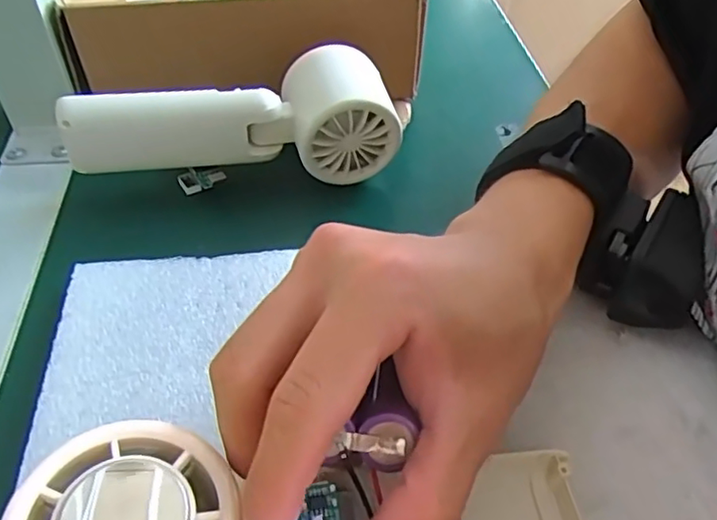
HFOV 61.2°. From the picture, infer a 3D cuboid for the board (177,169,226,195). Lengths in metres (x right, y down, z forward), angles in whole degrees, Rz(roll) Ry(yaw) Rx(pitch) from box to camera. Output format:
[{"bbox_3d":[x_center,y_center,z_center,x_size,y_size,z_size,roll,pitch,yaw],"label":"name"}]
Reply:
[{"bbox_3d":[-0.083,-0.042,0.321,0.028,0.012,0.008,-5,42,27],"label":"board"}]

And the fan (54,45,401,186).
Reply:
[{"bbox_3d":[-0.063,-0.076,0.320,0.164,0.048,0.052,-4,46,-5],"label":"fan"}]

